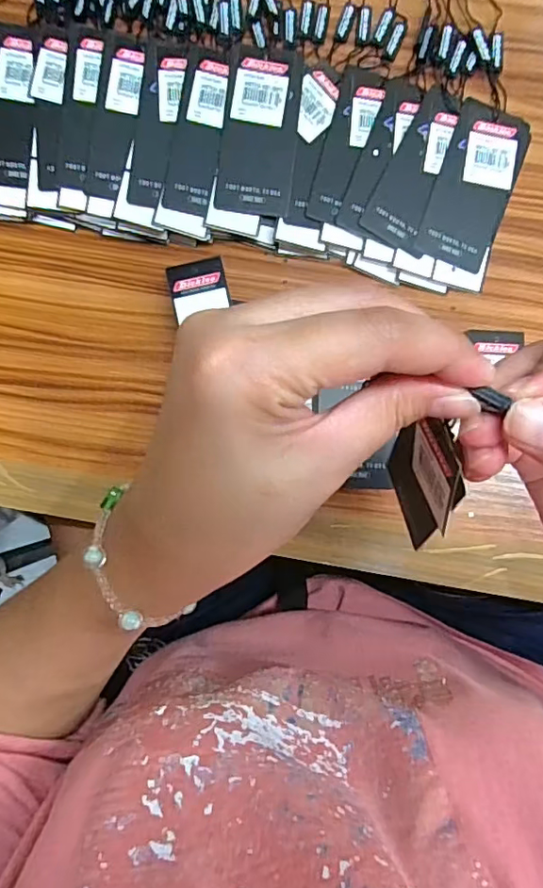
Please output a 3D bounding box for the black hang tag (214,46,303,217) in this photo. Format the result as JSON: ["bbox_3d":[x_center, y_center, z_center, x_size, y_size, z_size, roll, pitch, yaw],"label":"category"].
[{"bbox_3d":[-0.008,-0.207,0.354,0.049,0.004,0.106,6,92,-3],"label":"black hang tag"}]

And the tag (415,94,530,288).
[{"bbox_3d":[0.136,-0.167,0.362,0.052,0.005,0.120,18,92,-6],"label":"tag"}]

